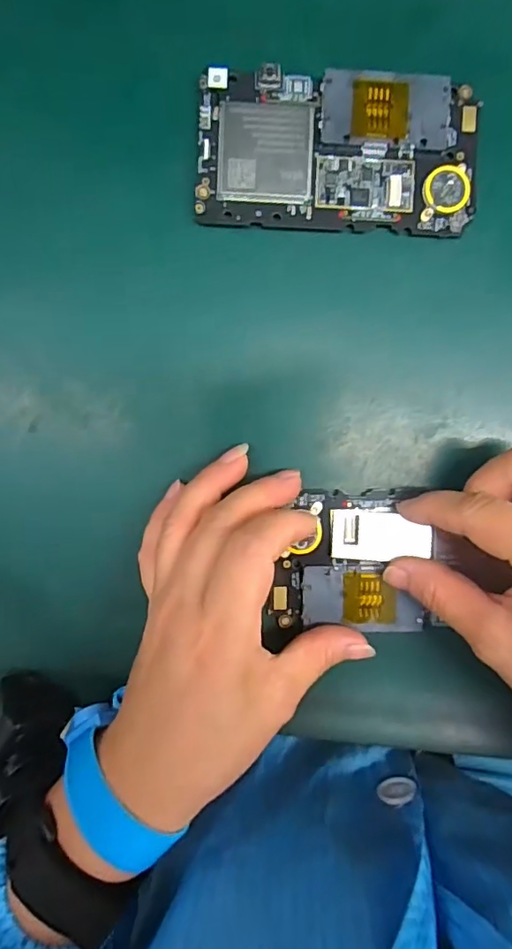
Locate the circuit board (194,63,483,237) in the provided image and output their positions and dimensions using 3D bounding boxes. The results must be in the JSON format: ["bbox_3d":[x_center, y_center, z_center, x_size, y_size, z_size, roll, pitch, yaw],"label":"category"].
[{"bbox_3d":[0.037,-0.144,0.237,0.123,0.007,0.066,2,91,-2],"label":"circuit board"}]

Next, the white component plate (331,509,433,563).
[{"bbox_3d":[0.057,0.029,0.245,0.045,0.004,0.022,5,93,9],"label":"white component plate"}]

